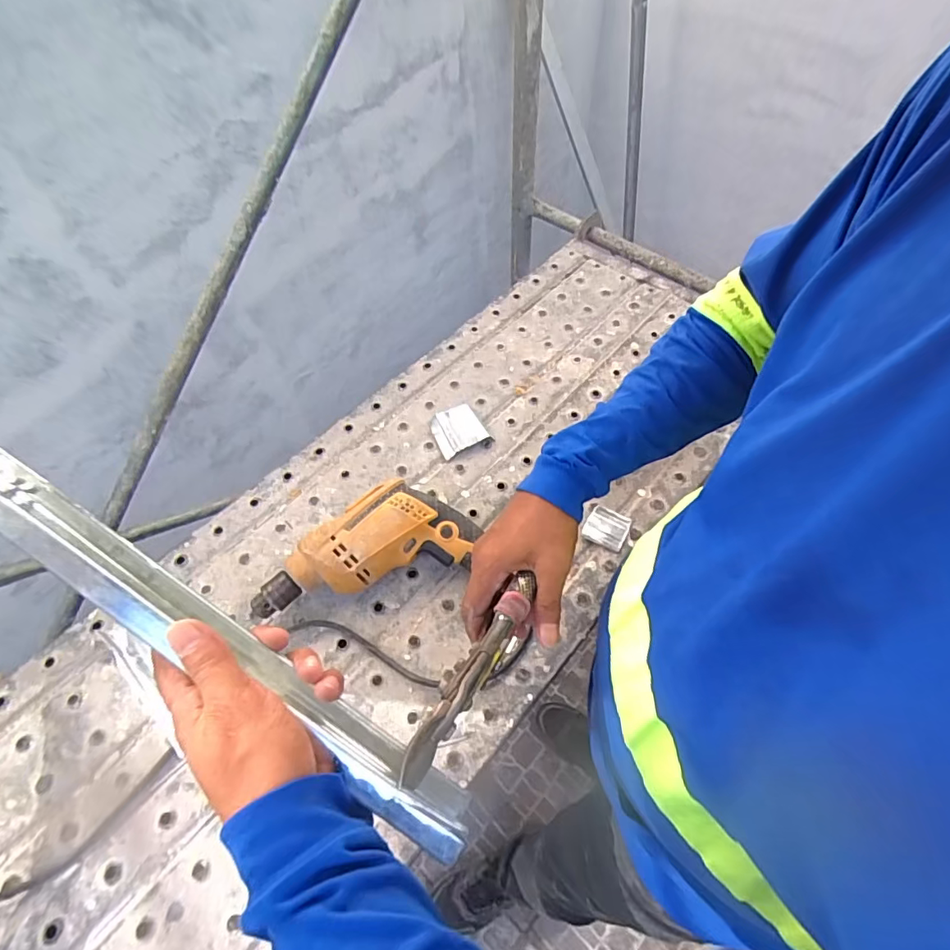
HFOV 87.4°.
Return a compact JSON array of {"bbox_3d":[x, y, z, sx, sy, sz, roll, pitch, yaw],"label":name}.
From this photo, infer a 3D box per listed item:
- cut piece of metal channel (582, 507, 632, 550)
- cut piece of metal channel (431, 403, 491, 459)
[{"bbox_3d":[0.151,0.060,0.572,0.047,0.010,0.048,27,62,18],"label":"cut piece of metal channel"},{"bbox_3d":[-0.021,-0.059,0.640,0.062,0.022,0.062,-24,60,-13],"label":"cut piece of metal channel"}]

